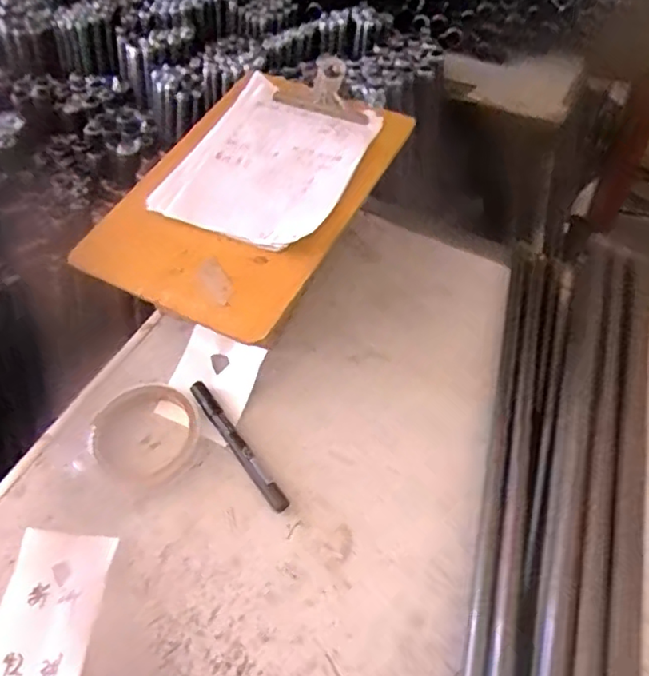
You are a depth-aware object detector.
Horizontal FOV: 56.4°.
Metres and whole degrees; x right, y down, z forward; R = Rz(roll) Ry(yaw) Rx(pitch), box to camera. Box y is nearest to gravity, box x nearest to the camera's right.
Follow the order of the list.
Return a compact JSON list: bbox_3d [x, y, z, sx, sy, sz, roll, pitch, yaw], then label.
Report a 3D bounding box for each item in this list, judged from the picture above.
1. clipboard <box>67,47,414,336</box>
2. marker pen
[{"bbox_3d":[-0.062,-0.137,0.536,0.191,0.017,0.290,25,63,18],"label":"clipboard"},{"bbox_3d":[-0.076,0.088,0.517,0.014,0.015,0.140,-33,61,-16],"label":"marker pen"}]

